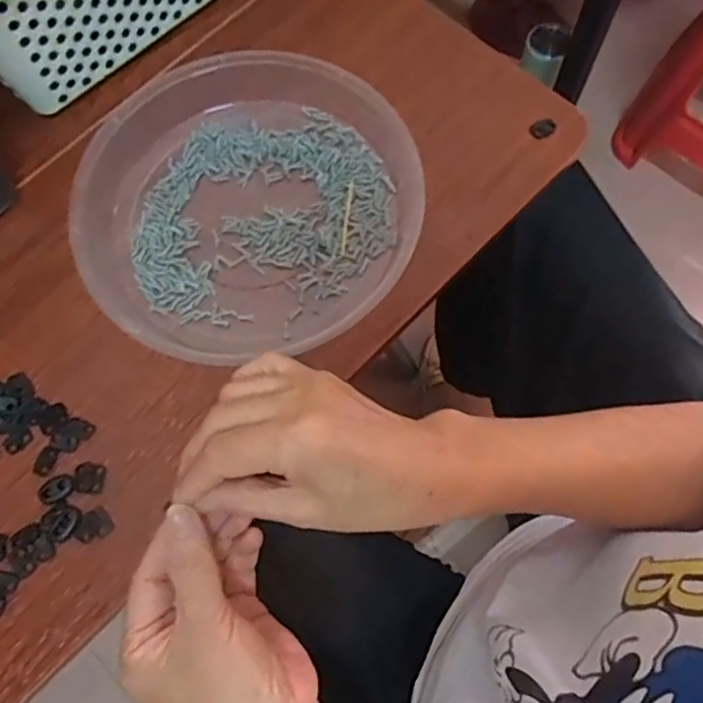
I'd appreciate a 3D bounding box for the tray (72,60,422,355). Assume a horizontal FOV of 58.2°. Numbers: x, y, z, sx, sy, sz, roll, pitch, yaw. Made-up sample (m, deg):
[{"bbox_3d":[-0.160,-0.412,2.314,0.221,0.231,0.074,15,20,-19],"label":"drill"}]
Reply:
[{"bbox_3d":[-0.073,-0.107,0.444,0.231,0.032,0.211,-1,72,2],"label":"tray"}]

